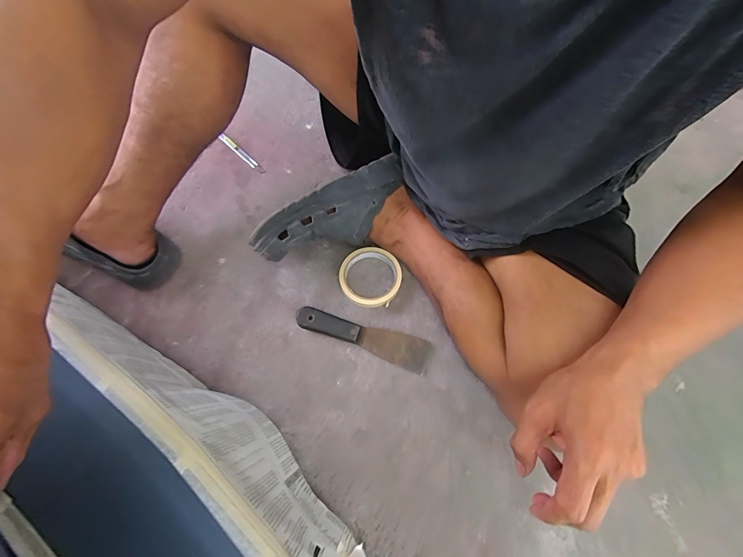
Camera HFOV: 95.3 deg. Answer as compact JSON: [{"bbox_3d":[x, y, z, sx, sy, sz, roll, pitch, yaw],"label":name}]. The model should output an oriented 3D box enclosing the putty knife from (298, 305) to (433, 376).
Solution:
[{"bbox_3d":[-0.012,0.083,0.495,0.198,0.020,0.047,18,71,8],"label":"putty knife"}]

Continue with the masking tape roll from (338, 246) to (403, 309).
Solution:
[{"bbox_3d":[-0.002,-0.002,0.522,0.094,0.021,0.092,0,69,1],"label":"masking tape roll"}]

